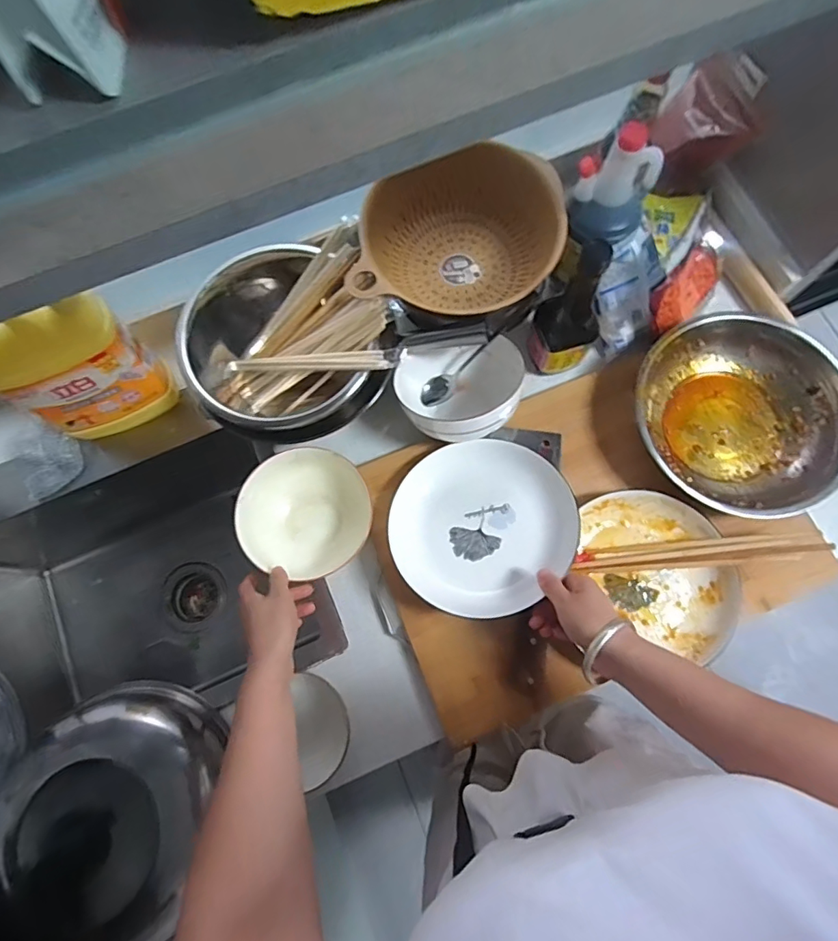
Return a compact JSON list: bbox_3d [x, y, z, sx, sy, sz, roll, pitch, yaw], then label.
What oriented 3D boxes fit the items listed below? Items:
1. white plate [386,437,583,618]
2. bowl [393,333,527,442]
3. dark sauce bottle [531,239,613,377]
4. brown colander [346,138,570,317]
[{"bbox_3d":[0.070,0.058,0.567,0.196,0.035,0.196,-3,67,8],"label":"white plate"},{"bbox_3d":[0.052,-0.096,0.625,0.162,0.079,0.133,4,76,2],"label":"bowl"},{"bbox_3d":[0.176,-0.177,0.572,0.076,0.184,0.059,3,76,2],"label":"dark sauce bottle"},{"bbox_3d":[0.046,-0.295,0.633,0.235,0.101,0.199,-7,76,0],"label":"brown colander"}]

